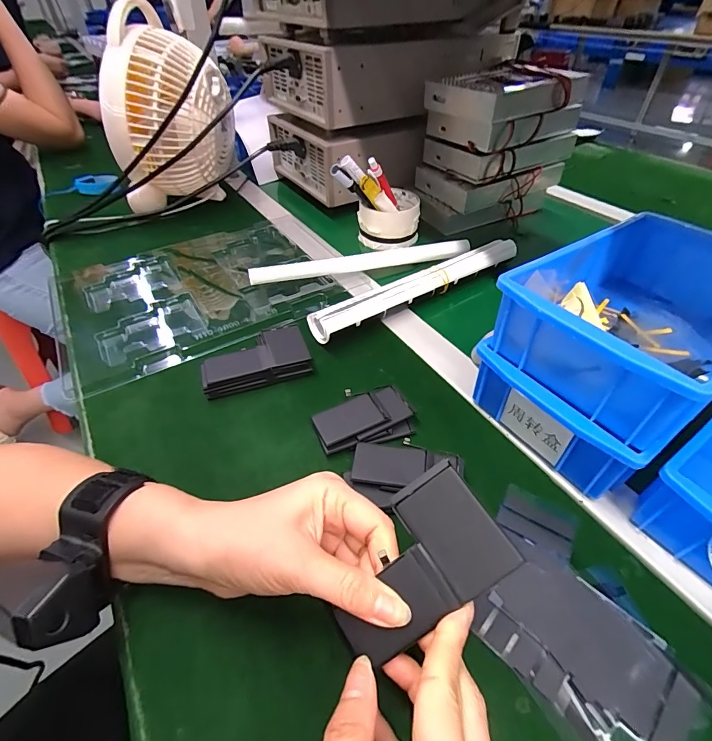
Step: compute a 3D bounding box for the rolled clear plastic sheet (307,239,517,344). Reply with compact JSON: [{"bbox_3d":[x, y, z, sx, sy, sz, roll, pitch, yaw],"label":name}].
[{"bbox_3d":[0.077,-0.095,0.456,0.284,0.033,0.031,-26,51,-24],"label":"rolled clear plastic sheet"}]

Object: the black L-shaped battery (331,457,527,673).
[{"bbox_3d":[0.026,0.097,0.198,0.093,0.004,0.057,-39,67,6],"label":"black L-shaped battery"}]

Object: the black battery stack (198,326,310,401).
[{"bbox_3d":[-0.096,-0.012,0.379,0.097,0.029,0.053,-15,47,-14],"label":"black battery stack"}]

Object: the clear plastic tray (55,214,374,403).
[{"bbox_3d":[-0.175,-0.111,0.471,0.321,0.032,0.231,-22,49,-21],"label":"clear plastic tray"}]

